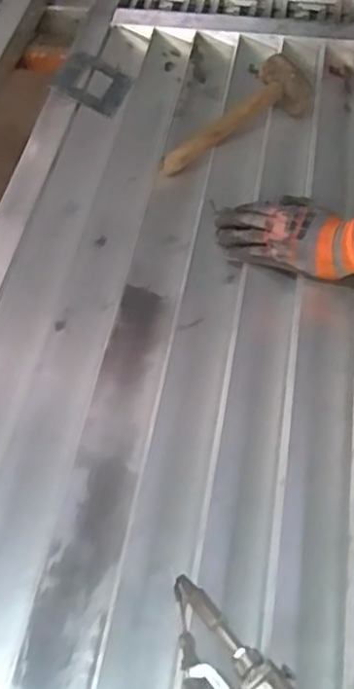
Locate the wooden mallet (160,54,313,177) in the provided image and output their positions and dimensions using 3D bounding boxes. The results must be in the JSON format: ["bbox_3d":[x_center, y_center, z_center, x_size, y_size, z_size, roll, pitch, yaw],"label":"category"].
[{"bbox_3d":[0.091,-0.323,0.953,0.085,0.061,0.278,33,63,23],"label":"wooden mallet"}]

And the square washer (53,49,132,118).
[{"bbox_3d":[-0.138,-0.433,1.081,0.115,0.010,0.120,24,57,0],"label":"square washer"}]

